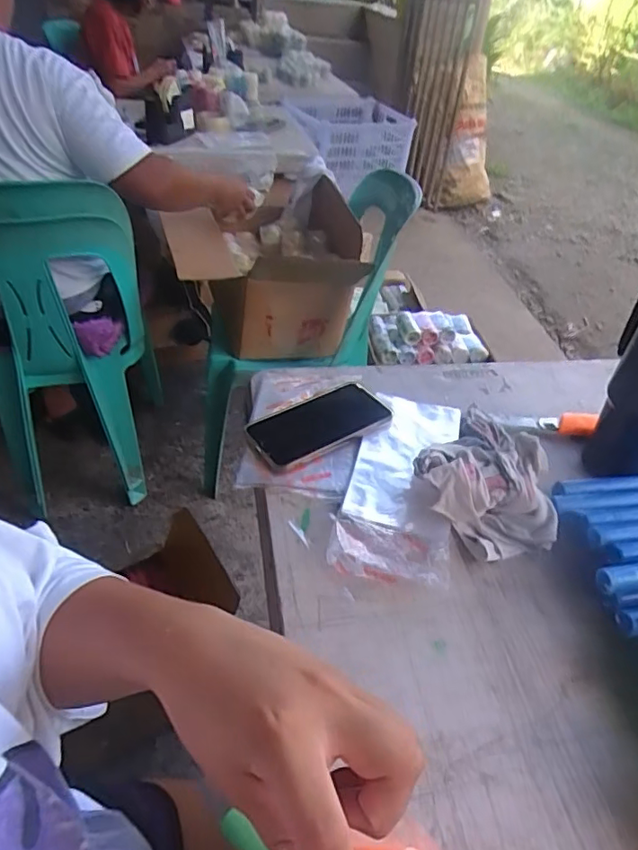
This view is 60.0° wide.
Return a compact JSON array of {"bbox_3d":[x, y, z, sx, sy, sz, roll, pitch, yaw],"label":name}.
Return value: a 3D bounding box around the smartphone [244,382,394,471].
[{"bbox_3d":[0.001,-0.005,0.615,0.158,0.012,0.082,-20,47,-28],"label":"smartphone"}]

